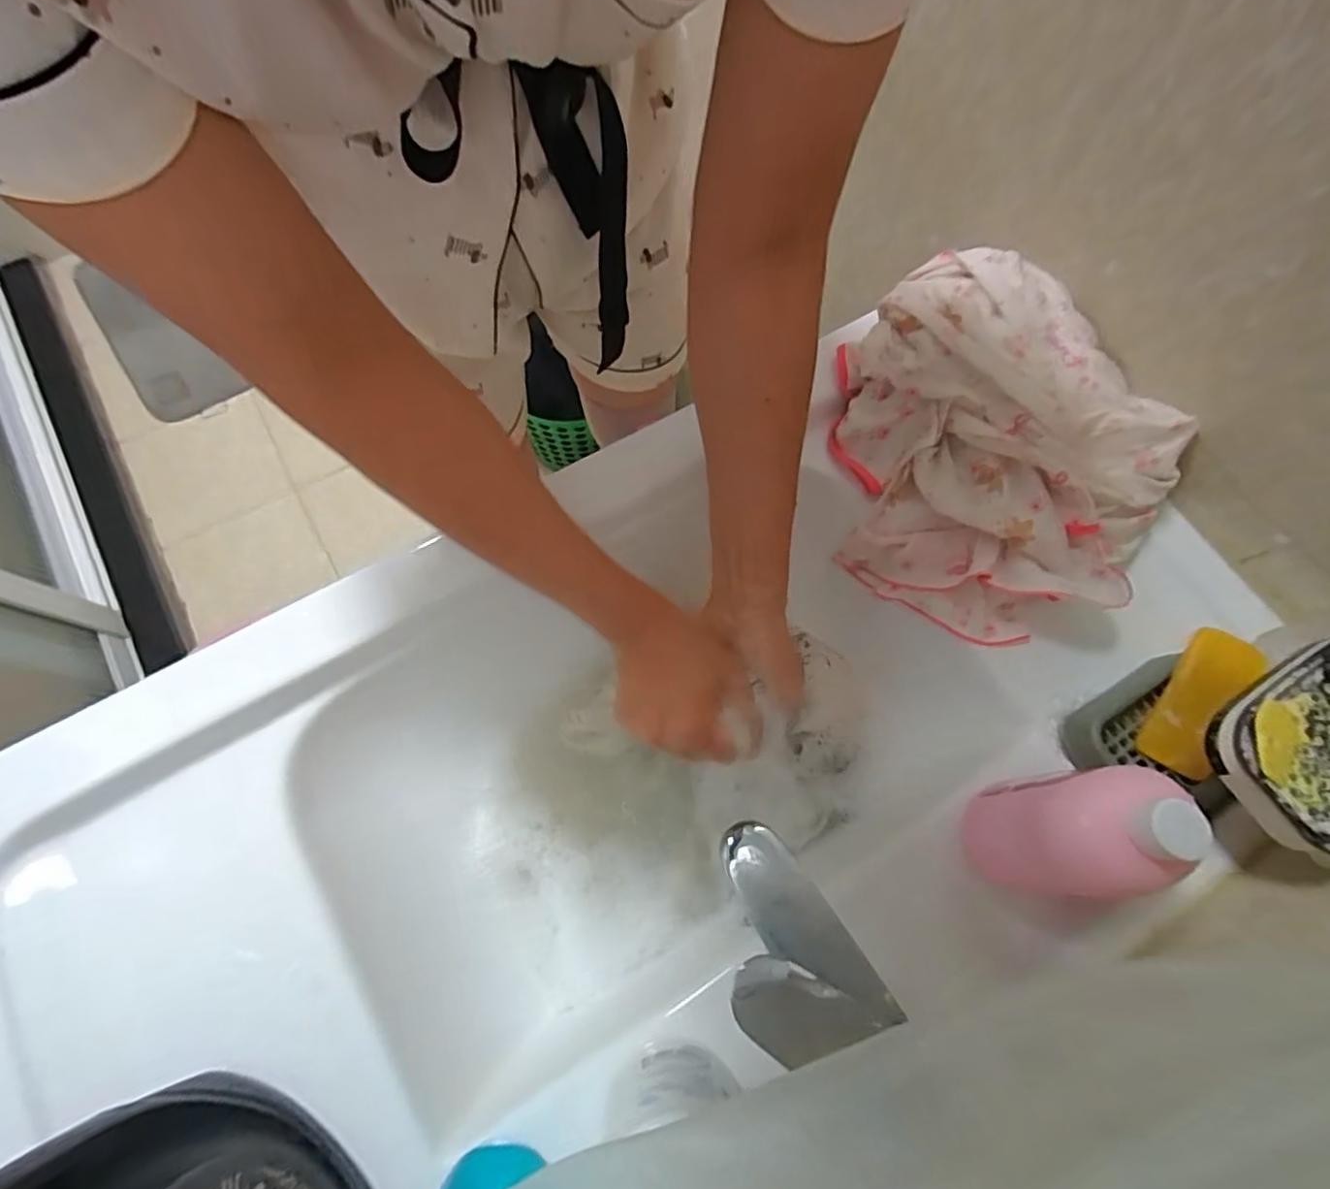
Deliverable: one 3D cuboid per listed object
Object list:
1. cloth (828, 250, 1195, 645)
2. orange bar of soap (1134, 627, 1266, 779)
[{"bbox_3d":[0.256,-0.115,0.479,0.212,0.129,0.286,-5,73,-4],"label":"cloth"},{"bbox_3d":[0.369,0.074,0.416,0.022,0.042,0.101,29,88,-21],"label":"orange bar of soap"}]

